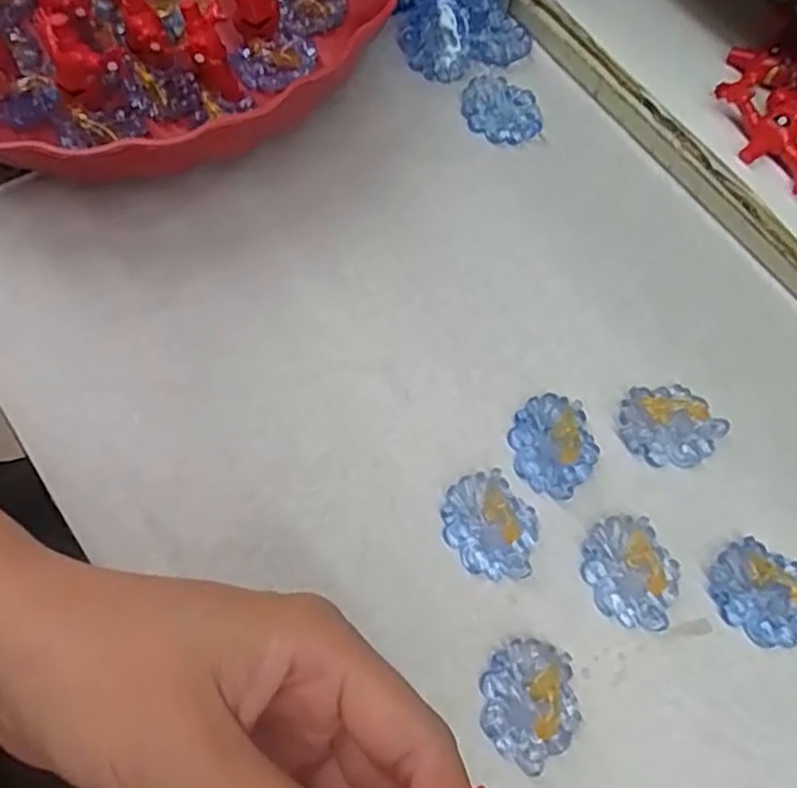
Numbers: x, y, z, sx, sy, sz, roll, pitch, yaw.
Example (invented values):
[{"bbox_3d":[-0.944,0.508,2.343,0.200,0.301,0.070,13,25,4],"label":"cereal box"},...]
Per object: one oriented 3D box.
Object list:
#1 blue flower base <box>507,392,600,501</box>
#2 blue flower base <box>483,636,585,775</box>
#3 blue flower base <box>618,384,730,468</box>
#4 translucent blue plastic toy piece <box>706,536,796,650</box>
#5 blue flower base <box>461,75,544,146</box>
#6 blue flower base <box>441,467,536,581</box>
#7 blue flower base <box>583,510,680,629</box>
[{"bbox_3d":[0.057,0.019,0.255,0.031,0.005,0.036,-20,71,-8],"label":"blue flower base"},{"bbox_3d":[0.042,0.099,0.223,0.030,0.010,0.038,2,70,0],"label":"blue flower base"},{"bbox_3d":[0.100,0.012,0.258,0.031,0.006,0.034,-42,76,-15],"label":"blue flower base"},{"bbox_3d":[0.124,0.068,0.237,0.030,0.006,0.036,-20,71,-8],"label":"translucent blue plastic toy piece"},{"bbox_3d":[0.046,-0.125,0.307,0.036,0.007,0.029,20,71,6],"label":"blue flower base"},{"bbox_3d":[0.033,0.047,0.244,0.030,0.006,0.037,-39,75,-14],"label":"blue flower base"},{"bbox_3d":[0.080,0.061,0.237,0.030,0.010,0.038,-24,72,-10],"label":"blue flower base"}]

